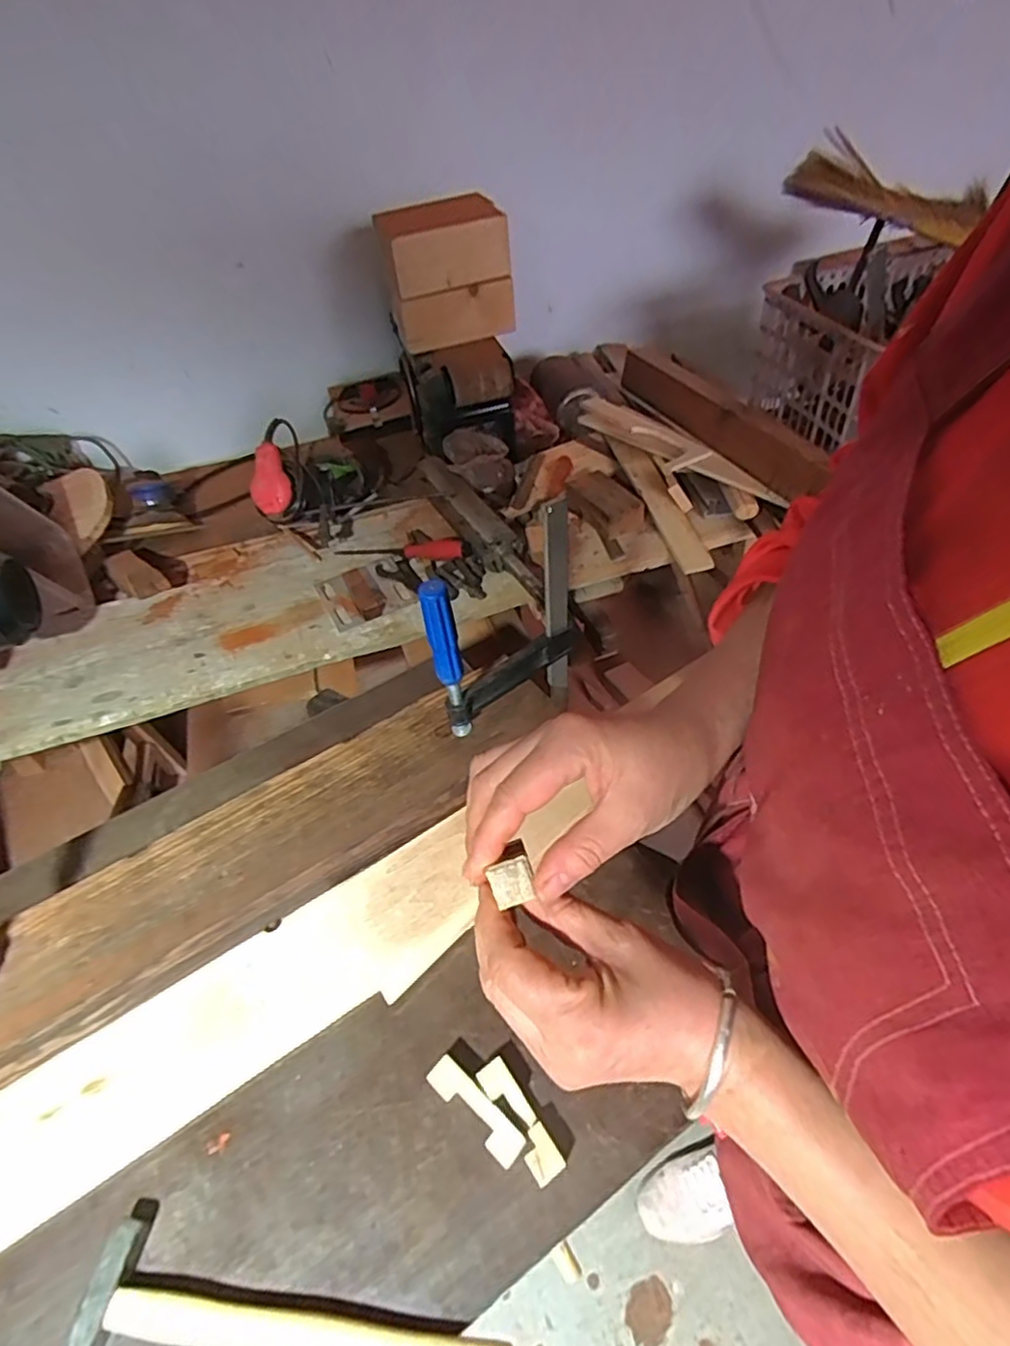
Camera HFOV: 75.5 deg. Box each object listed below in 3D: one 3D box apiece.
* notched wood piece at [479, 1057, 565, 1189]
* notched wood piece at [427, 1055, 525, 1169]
[{"bbox_3d":[0.011,0.323,0.472,0.022,0.021,0.080,-30,50,-21],"label":"notched wood piece"},{"bbox_3d":[-0.021,0.318,0.476,0.080,0.027,0.023,31,57,31],"label":"notched wood piece"}]

